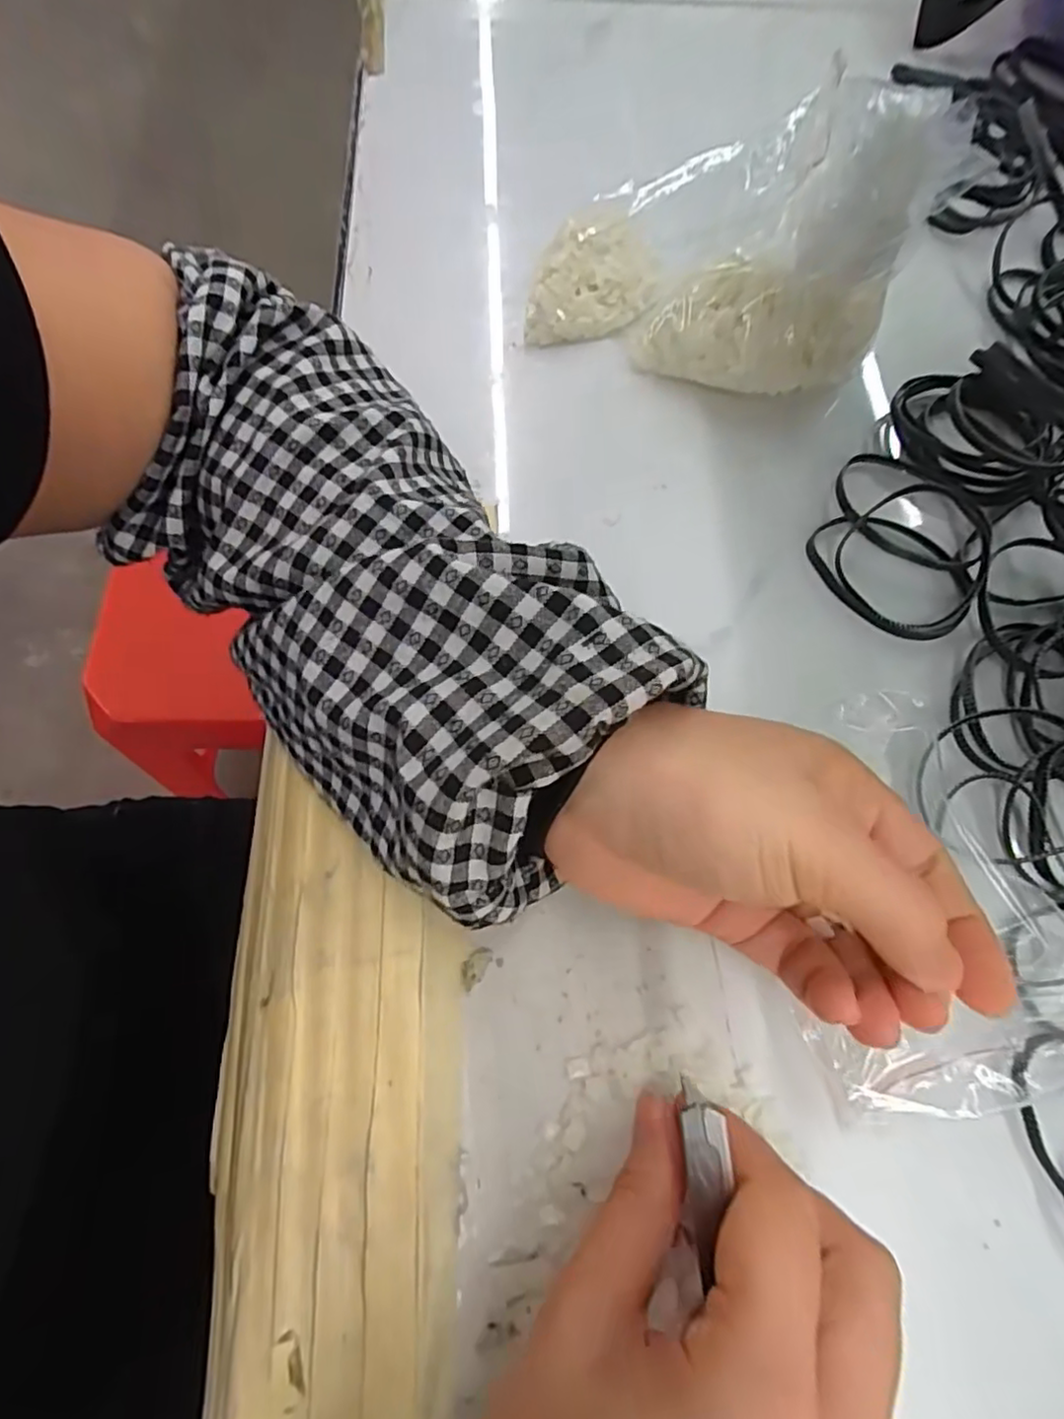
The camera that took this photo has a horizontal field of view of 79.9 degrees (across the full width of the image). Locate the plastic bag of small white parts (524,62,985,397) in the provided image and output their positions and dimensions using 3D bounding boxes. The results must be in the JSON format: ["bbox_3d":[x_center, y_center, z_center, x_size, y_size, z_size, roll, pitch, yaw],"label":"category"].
[{"bbox_3d":[0.081,-0.200,0.266,0.151,0.090,0.085,26,73,5],"label":"plastic bag of small white parts"}]

